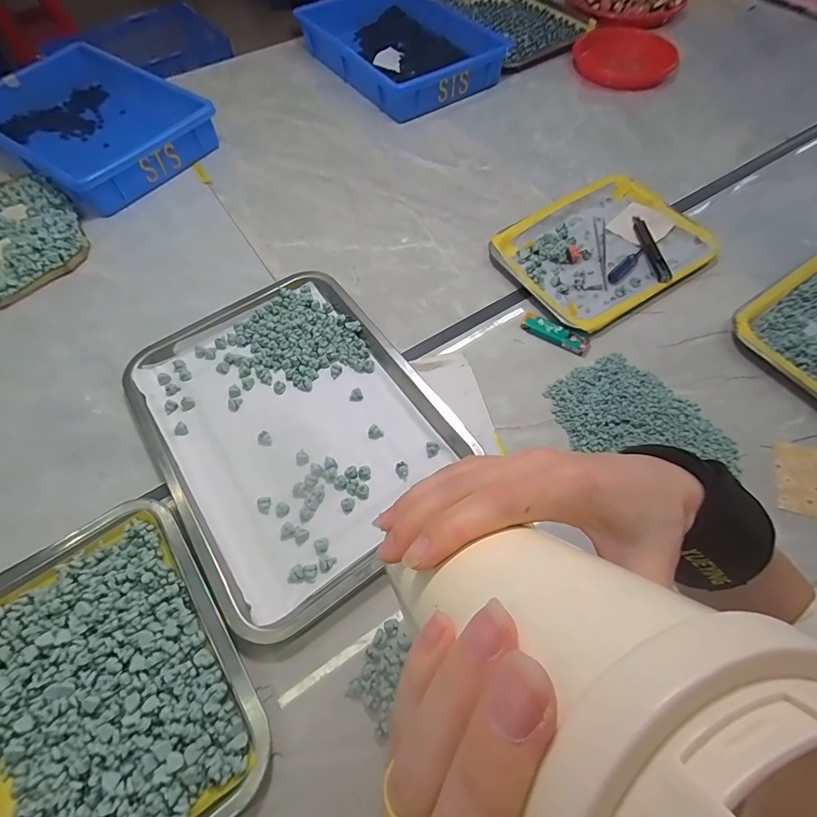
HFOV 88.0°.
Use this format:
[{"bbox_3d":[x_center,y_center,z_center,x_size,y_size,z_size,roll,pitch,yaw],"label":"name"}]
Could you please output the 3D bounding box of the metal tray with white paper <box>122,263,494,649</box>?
[{"bbox_3d":[-0.120,0.010,0.437,0.257,0.022,0.341,-34,66,-15],"label":"metal tray with white paper"}]

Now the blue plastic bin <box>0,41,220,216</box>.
[{"bbox_3d":[-0.533,-0.484,0.713,0.392,0.059,0.261,32,68,18],"label":"blue plastic bin"}]

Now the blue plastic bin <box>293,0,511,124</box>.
[{"bbox_3d":[-0.013,-0.709,0.822,0.272,0.053,0.392,-30,65,-13],"label":"blue plastic bin"}]

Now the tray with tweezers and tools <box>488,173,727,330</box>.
[{"bbox_3d":[0.247,-0.208,0.544,0.247,0.019,0.185,-31,65,-14],"label":"tray with tweezers and tools"}]

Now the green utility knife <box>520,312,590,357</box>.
[{"bbox_3d":[0.169,-0.086,0.488,0.078,0.011,0.025,29,67,16],"label":"green utility knife"}]

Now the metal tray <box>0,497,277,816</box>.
[{"bbox_3d":[-0.238,0.211,0.326,0.190,0.017,0.262,-35,66,-15],"label":"metal tray"}]

